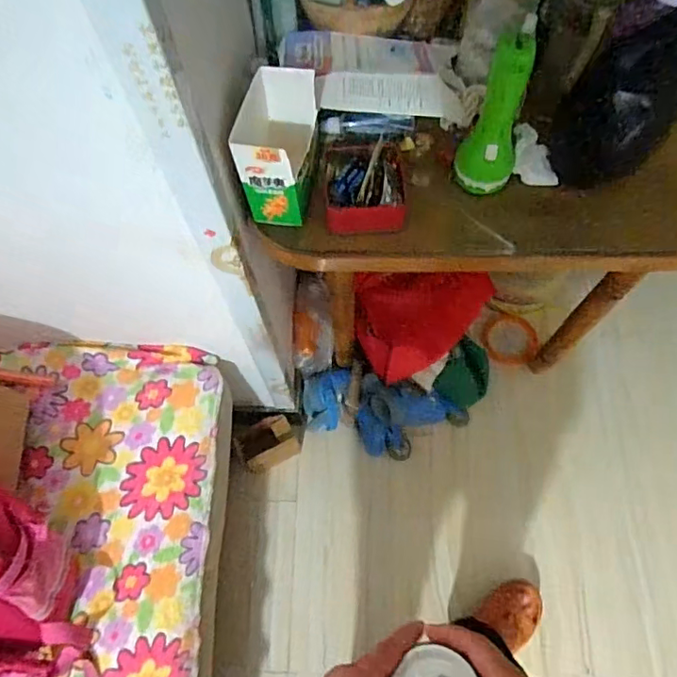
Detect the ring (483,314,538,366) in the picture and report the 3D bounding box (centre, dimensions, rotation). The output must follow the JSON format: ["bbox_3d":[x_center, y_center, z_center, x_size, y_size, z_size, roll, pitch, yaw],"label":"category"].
[{"bbox_3d":[0.442,0.004,1.395,0.141,0.032,0.130,8,67,5],"label":"ring"}]

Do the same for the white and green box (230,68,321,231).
[{"bbox_3d":[-0.072,-0.236,0.689,0.080,0.141,0.147,5,66,4],"label":"white and green box"}]

